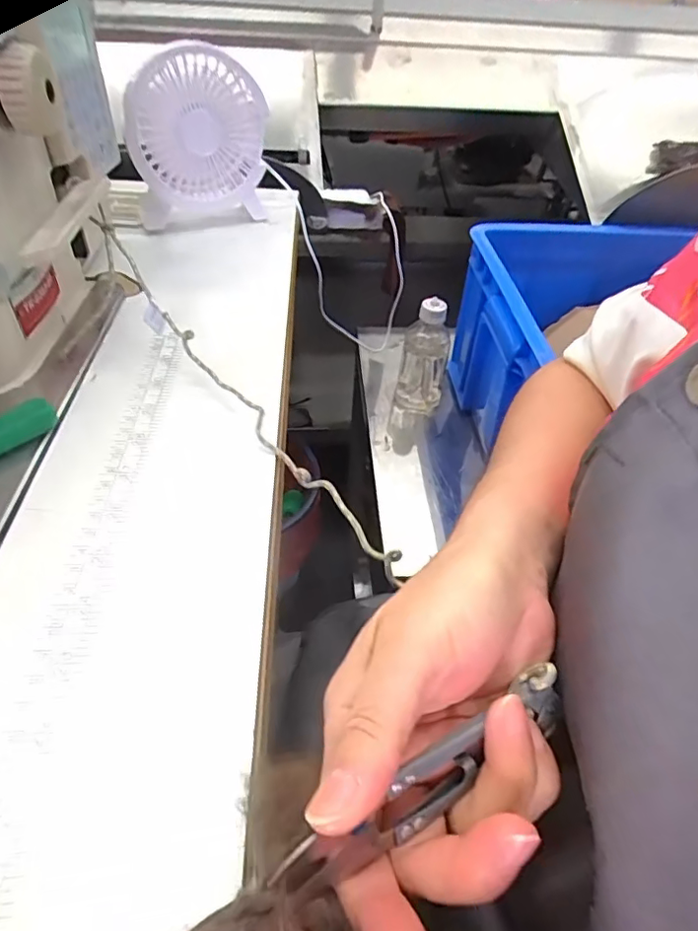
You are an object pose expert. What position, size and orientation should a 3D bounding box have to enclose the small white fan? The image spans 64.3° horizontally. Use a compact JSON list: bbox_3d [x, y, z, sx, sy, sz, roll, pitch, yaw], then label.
[{"bbox_3d":[-0.129,-0.274,0.470,0.110,0.129,0.075,-11,48,-17],"label":"small white fan"}]

